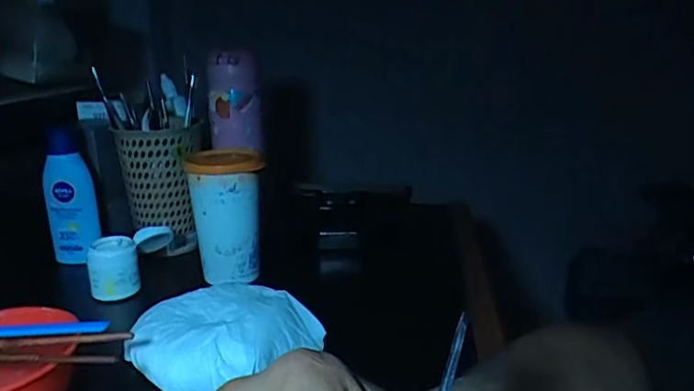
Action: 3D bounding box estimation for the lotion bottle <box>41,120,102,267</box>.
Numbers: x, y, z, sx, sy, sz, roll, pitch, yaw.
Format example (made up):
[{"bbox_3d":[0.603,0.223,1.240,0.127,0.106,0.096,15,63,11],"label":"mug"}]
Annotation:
[{"bbox_3d":[-0.296,-0.001,0.610,0.054,0.146,0.033,-2,16,-6],"label":"lotion bottle"}]

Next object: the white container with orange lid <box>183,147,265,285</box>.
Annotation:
[{"bbox_3d":[-0.119,0.020,0.565,0.067,0.124,0.065,-2,16,-5],"label":"white container with orange lid"}]

